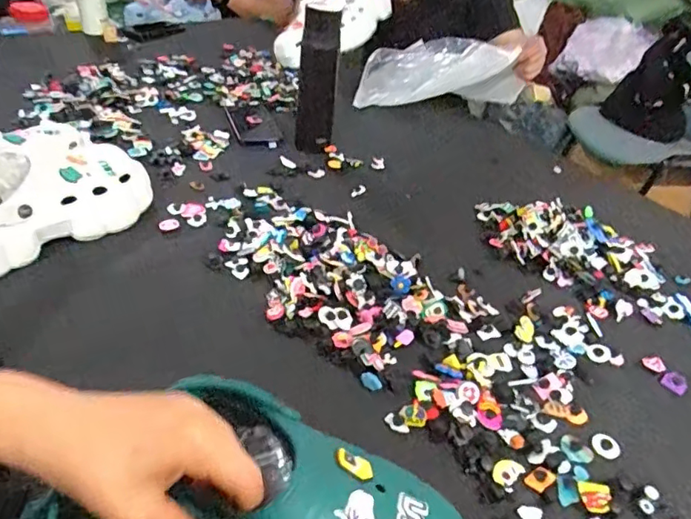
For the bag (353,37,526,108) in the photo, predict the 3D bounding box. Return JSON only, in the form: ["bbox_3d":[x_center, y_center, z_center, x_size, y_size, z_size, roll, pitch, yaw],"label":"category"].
[{"bbox_3d":[0.191,-0.377,1.127,0.314,0.110,0.131,9,34,25],"label":"bag"}]

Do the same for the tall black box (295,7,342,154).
[{"bbox_3d":[-0.047,-0.300,0.915,0.064,0.217,0.064,6,36,-3],"label":"tall black box"}]

